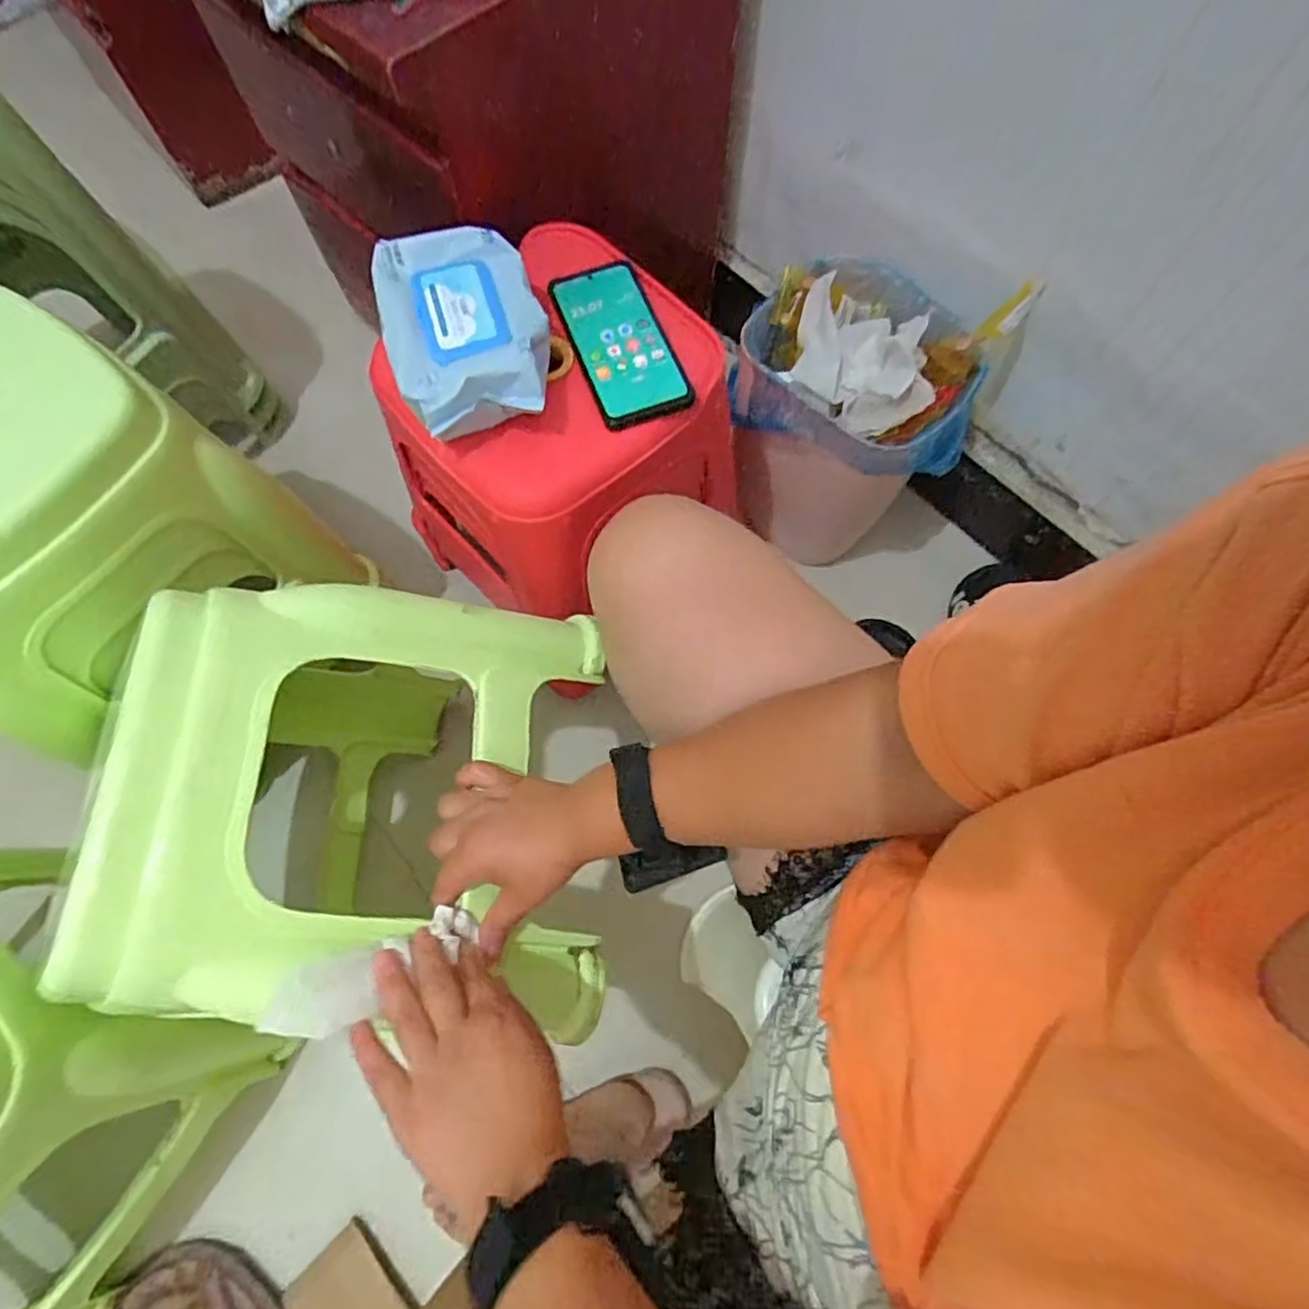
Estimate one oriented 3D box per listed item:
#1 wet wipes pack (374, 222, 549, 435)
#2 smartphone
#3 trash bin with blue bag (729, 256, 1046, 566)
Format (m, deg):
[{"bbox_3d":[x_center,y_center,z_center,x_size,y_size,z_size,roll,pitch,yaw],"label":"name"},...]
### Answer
[{"bbox_3d":[-0.147,-0.252,0.542,0.121,0.051,0.183,-19,70,-7],"label":"wet wipes pack"},{"bbox_3d":[-0.031,-0.265,0.575,0.077,0.013,0.163,-18,70,-7],"label":"smartphone"},{"bbox_3d":[0.220,-0.260,0.793,0.243,0.270,0.235,25,71,9],"label":"trash bin with blue bag"}]

